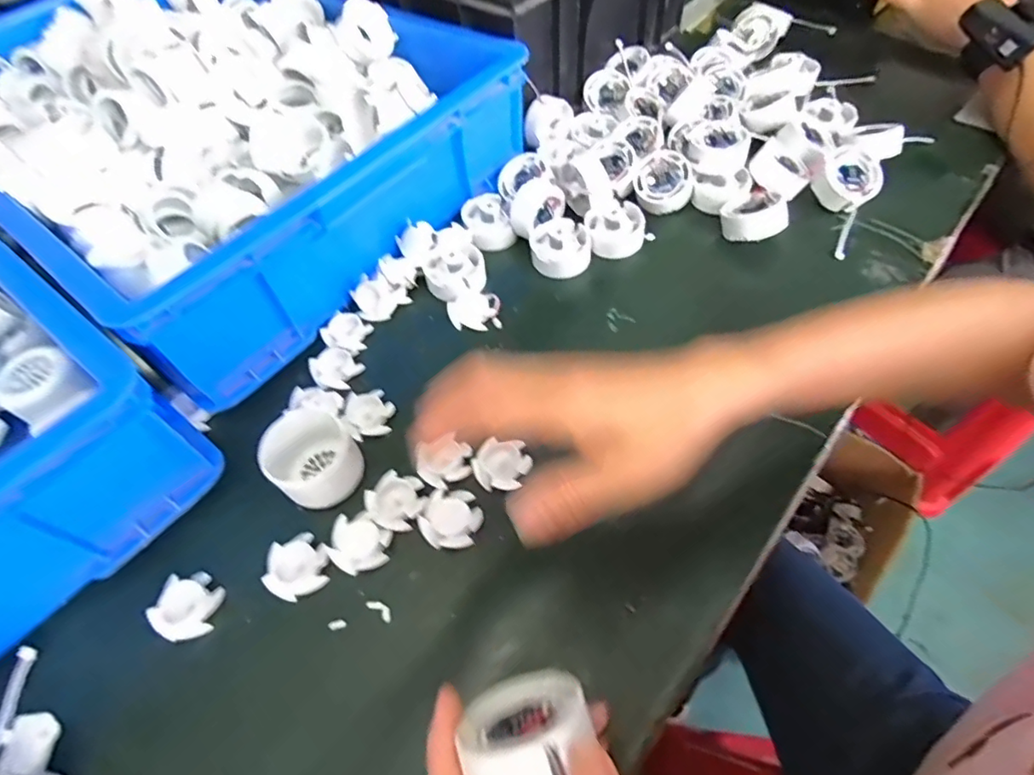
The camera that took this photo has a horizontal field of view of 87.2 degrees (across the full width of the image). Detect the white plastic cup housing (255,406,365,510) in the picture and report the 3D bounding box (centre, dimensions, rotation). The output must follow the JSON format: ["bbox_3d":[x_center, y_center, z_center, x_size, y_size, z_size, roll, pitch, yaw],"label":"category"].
[{"bbox_3d":[-0.144,0.046,0.386,0.056,0.043,0.064,27,62,20],"label":"white plastic cup housing"}]

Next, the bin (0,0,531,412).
[{"bbox_3d":[-0.335,-0.282,0.569,0.580,0.118,0.422,32,63,22],"label":"bin"}]

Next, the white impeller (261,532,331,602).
[{"bbox_3d":[-0.148,0.121,0.366,0.041,0.013,0.037,-27,59,-14],"label":"white impeller"}]

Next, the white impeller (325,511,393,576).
[{"bbox_3d":[-0.109,0.107,0.372,0.043,0.010,0.037,31,63,22],"label":"white impeller"}]

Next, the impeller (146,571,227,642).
[{"bbox_3d":[-0.216,0.143,0.356,0.039,0.012,0.040,16,58,14],"label":"impeller"}]

